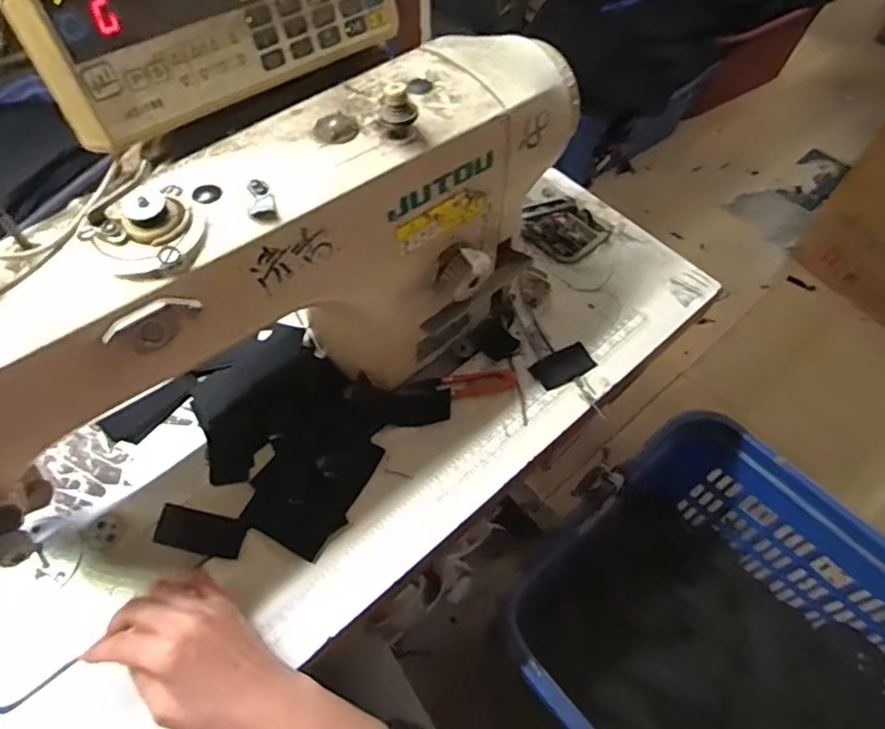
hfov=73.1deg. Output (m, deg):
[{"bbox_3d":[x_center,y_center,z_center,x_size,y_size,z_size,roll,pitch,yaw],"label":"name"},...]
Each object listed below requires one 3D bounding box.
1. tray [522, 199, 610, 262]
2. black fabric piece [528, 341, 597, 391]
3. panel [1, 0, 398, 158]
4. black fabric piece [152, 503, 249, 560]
[{"bbox_3d":[0.132,-0.150,0.663,0.077,0.010,0.085,-38,65,-23],"label":"tray"},{"bbox_3d":[0.115,0.001,0.568,0.061,0.004,0.030,-26,61,-18],"label":"black fabric piece"},{"bbox_3d":[-0.130,-0.213,0.364,0.221,0.083,0.029,-36,47,-22],"label":"panel"},{"bbox_3d":[-0.191,0.133,0.474,0.068,0.004,0.031,13,65,0],"label":"black fabric piece"}]

